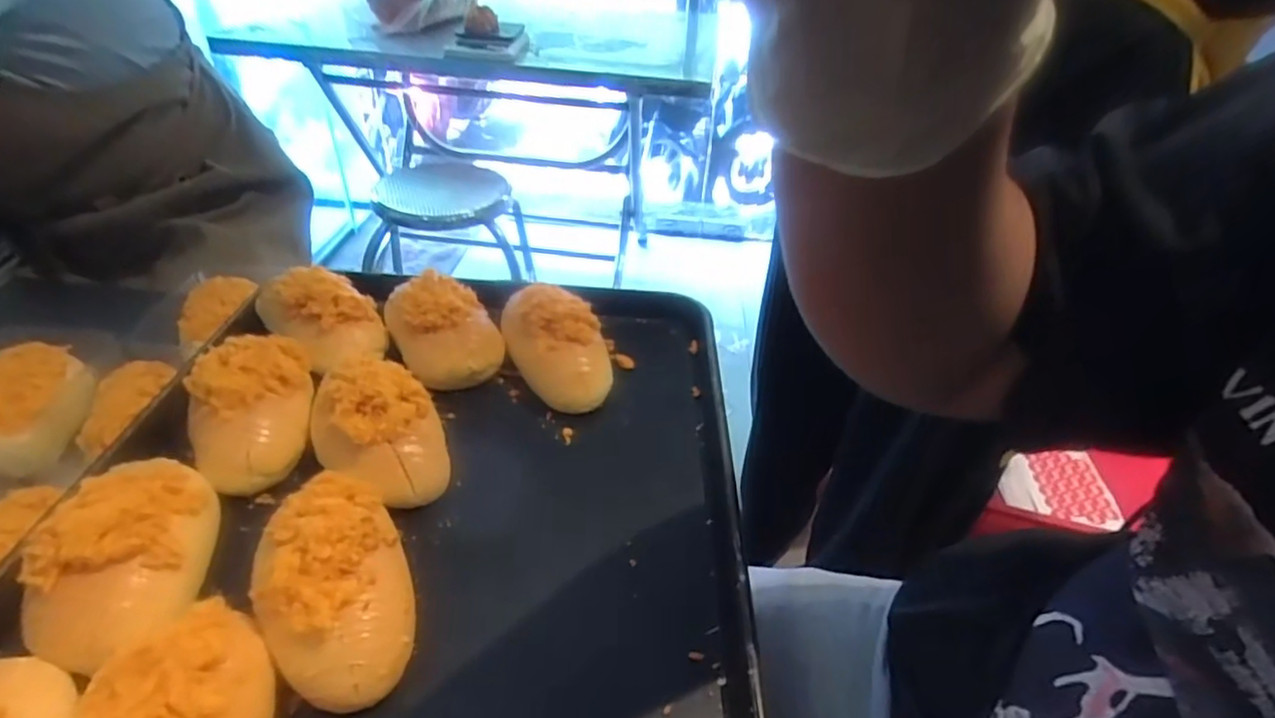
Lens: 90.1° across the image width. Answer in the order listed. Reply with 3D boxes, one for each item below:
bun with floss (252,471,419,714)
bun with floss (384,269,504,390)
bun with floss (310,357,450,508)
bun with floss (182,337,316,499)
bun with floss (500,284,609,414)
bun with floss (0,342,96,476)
[{"bbox_3d":[-0.164,0.114,0.340,0.072,0.049,0.126,-15,42,-22],"label":"bun with floss"},{"bbox_3d":[-0.165,-0.036,0.533,0.081,0.061,0.120,-19,43,-26],"label":"bun with floss"},{"bbox_3d":[-0.171,0.047,0.424,0.078,0.055,0.092,-20,44,-26],"label":"bun with floss"},{"bbox_3d":[-0.266,0.030,0.437,0.071,0.050,0.114,-8,39,-14],"label":"bun with floss"},{"bbox_3d":[-0.064,-0.011,0.517,0.069,0.058,0.103,-15,42,-22],"label":"bun with floss"},{"bbox_3d":[-0.484,0.033,0.508,0.080,0.044,0.134,-6,39,-11],"label":"bun with floss"}]

